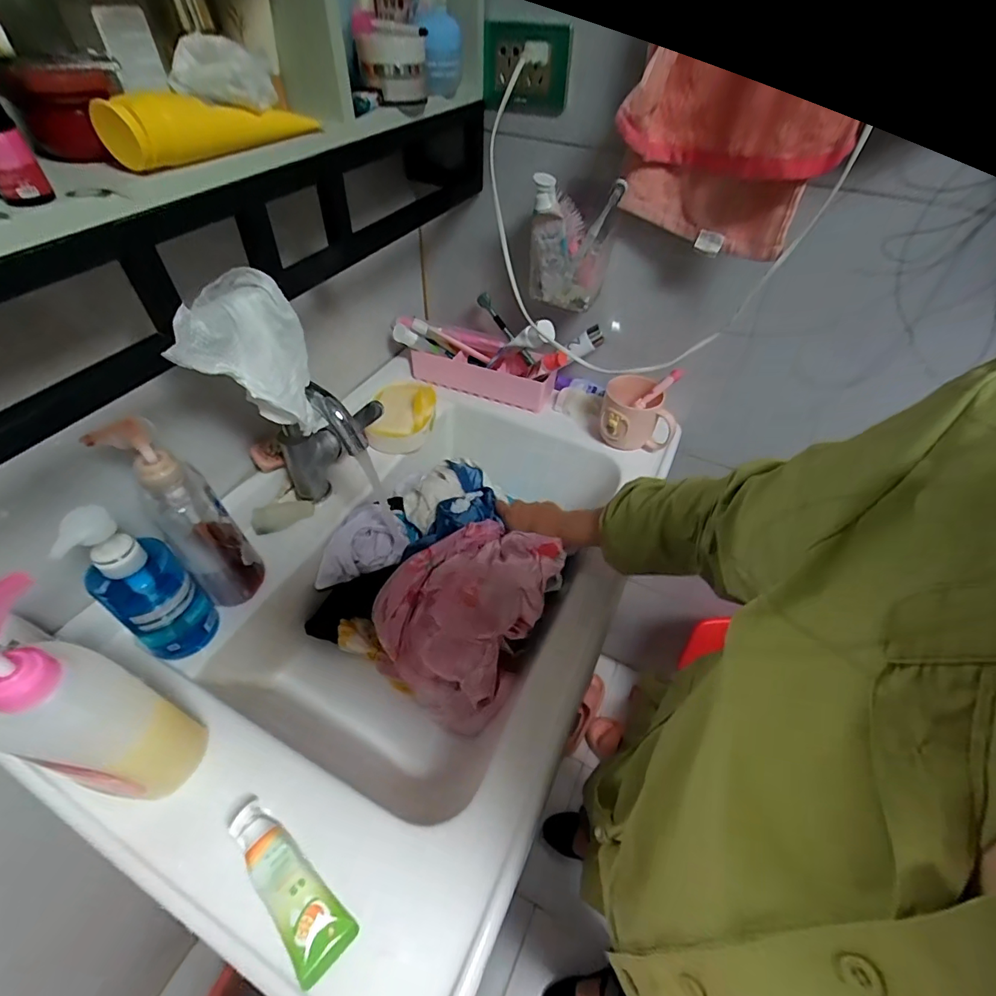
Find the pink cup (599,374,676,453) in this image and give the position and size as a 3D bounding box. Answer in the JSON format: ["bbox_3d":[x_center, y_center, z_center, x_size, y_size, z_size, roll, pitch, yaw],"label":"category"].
[{"bbox_3d":[0.206,-0.123,0.717,0.100,0.102,0.081,4,46,1],"label":"pink cup"}]

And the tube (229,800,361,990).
[{"bbox_3d":[-0.165,0.301,0.370,0.126,0.025,0.043,32,53,25],"label":"tube"}]

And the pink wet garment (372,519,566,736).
[{"bbox_3d":[-0.040,0.134,0.572,0.167,0.177,0.175,32,52,25],"label":"pink wet garment"}]

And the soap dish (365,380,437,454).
[{"bbox_3d":[-0.144,-0.132,0.749,0.091,0.052,0.126,2,46,-1],"label":"soap dish"}]

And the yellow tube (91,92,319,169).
[{"bbox_3d":[-0.195,-0.268,0.338,0.033,0.034,0.153,24,49,18],"label":"yellow tube"}]

